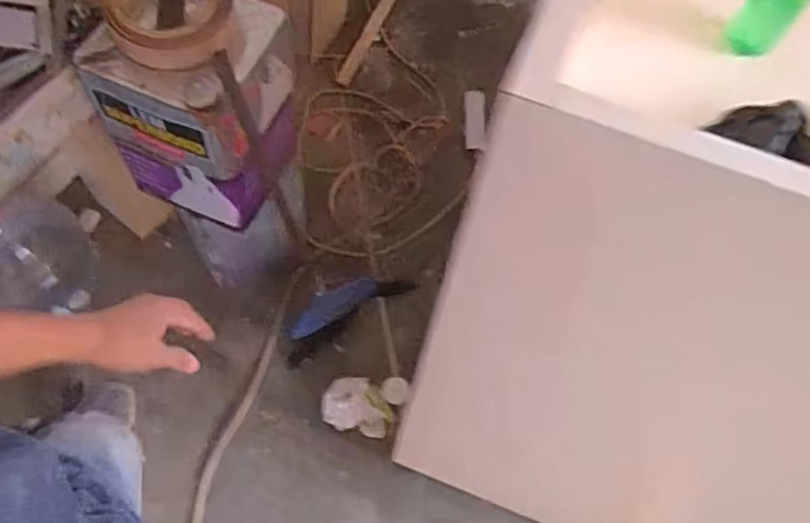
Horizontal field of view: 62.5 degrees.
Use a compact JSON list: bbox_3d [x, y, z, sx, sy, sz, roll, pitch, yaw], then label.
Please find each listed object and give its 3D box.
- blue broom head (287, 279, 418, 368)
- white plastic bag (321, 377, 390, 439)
[{"bbox_3d":[-0.131,0.086,1.557,0.306,0.034,0.077,-25,69,-12],"label":"blue broom head"},{"bbox_3d":[-0.103,0.307,1.434,0.139,0.061,0.110,13,66,4],"label":"white plastic bag"}]

